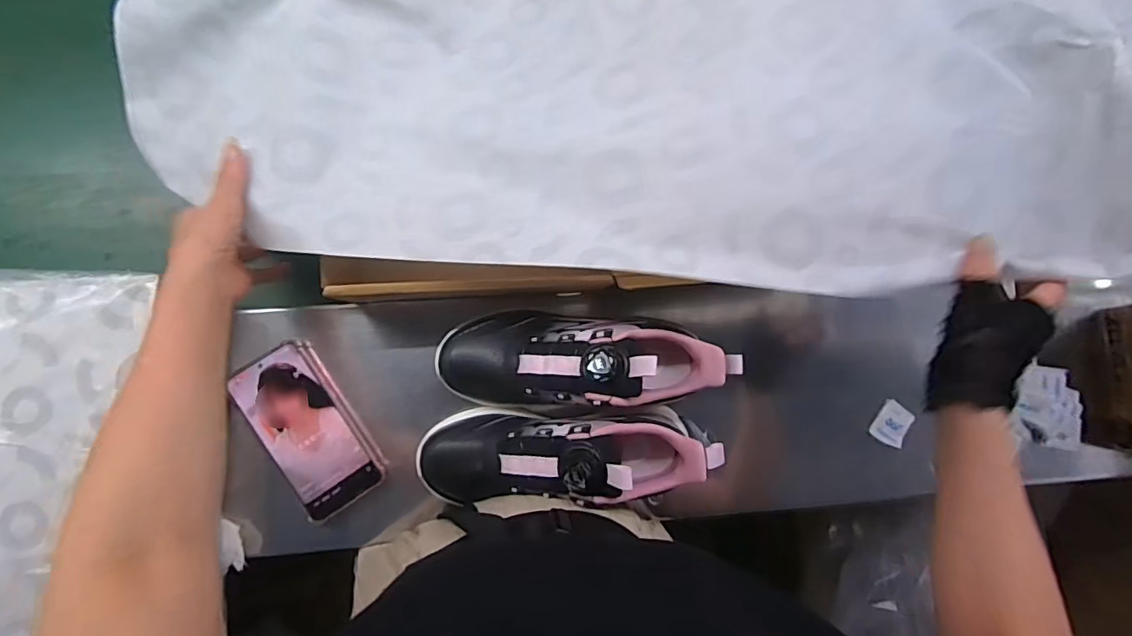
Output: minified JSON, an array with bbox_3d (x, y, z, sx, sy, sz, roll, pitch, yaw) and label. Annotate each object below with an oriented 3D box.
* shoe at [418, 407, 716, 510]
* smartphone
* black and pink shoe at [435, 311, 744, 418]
[{"bbox_3d":[-0.001,0.125,0.466,0.260,0.111,0.079,-3,87,-6],"label":"shoe"},{"bbox_3d":[-0.244,0.106,0.502,0.081,0.017,0.160,-32,89,-9],"label":"smartphone"},{"bbox_3d":[0.013,0.041,0.470,0.254,0.093,0.087,0,88,10],"label":"black and pink shoe"}]

